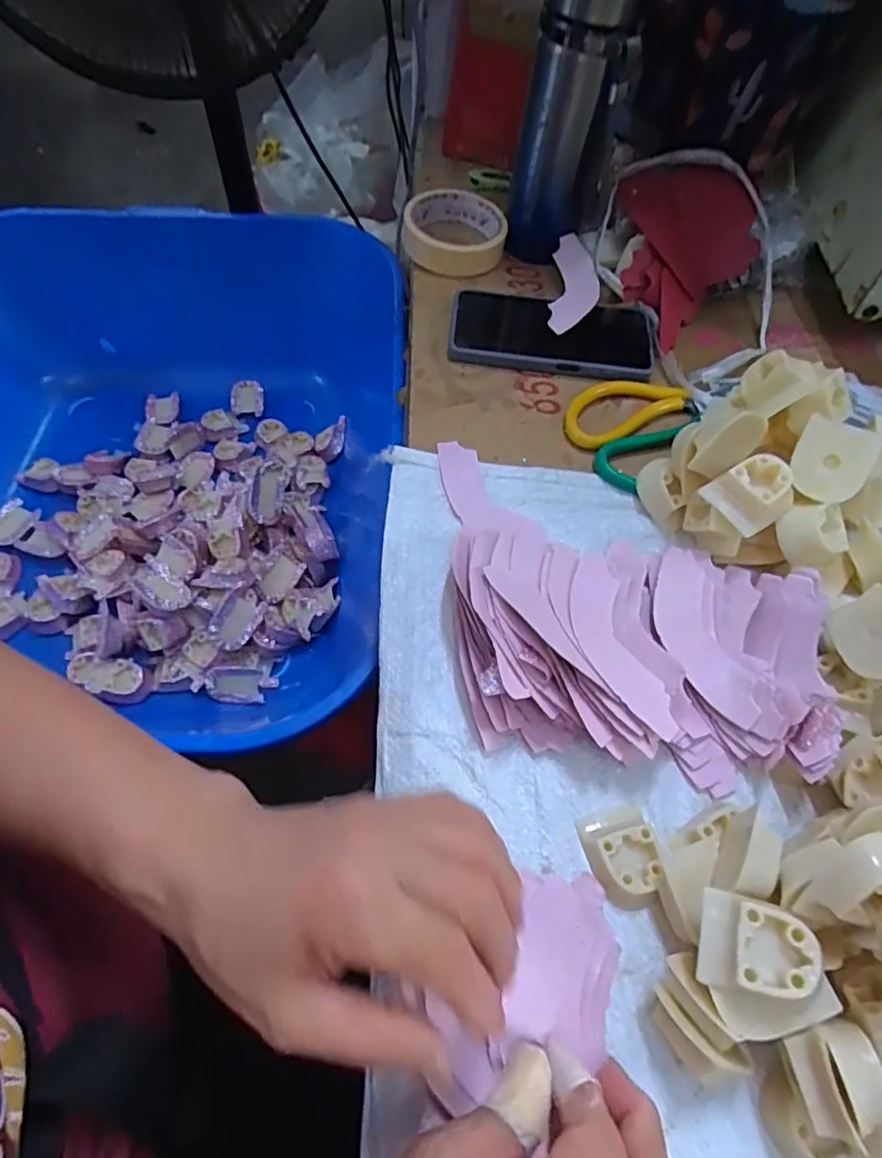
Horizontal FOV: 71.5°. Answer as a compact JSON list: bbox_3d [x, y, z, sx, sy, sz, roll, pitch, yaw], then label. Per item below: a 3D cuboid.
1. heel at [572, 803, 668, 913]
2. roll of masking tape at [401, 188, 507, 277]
[{"bbox_3d":[0.091,0.139,0.307,0.034,0.014,0.046,-7,61,-8],"label":"heel"},{"bbox_3d":[0.013,-0.322,0.564,0.089,0.033,0.089,4,59,0],"label":"roll of masking tape"}]

